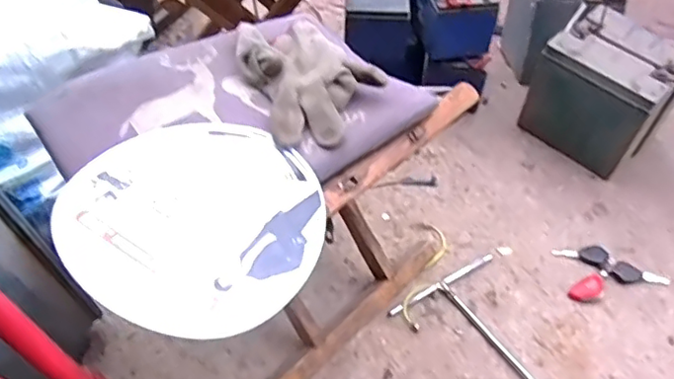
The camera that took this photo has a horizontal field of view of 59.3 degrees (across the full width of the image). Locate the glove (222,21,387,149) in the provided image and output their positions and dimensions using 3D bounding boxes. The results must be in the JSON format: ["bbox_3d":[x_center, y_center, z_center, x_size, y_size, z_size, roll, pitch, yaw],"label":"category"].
[{"bbox_3d":[-0.036,-0.110,0.582,0.120,0.037,0.179,-29,59,-19],"label":"glove"}]

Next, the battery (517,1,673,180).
[{"bbox_3d":[0.416,-0.145,0.935,0.189,0.179,0.137,37,62,23],"label":"battery"}]

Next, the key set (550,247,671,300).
[{"bbox_3d":[0.389,0.112,0.835,0.143,0.010,0.080,-5,55,-3],"label":"key set"}]

